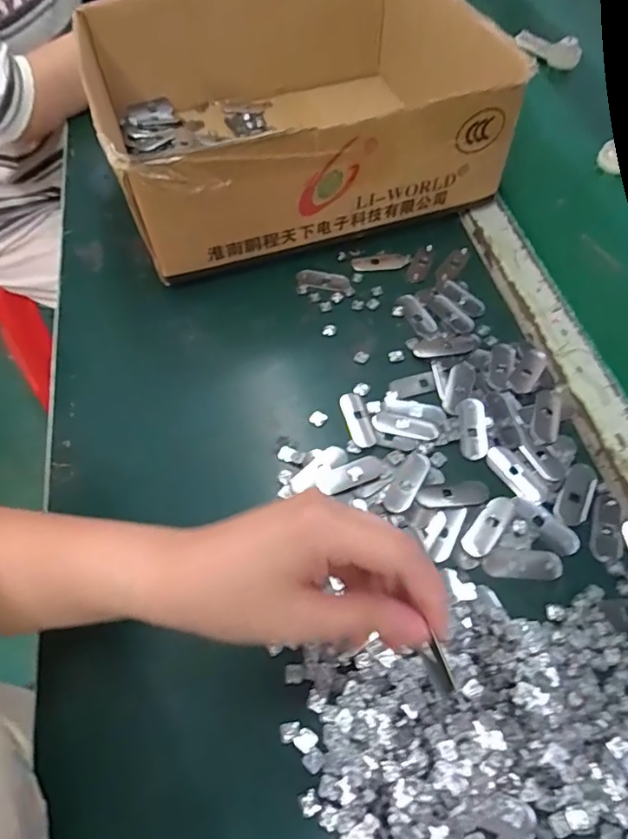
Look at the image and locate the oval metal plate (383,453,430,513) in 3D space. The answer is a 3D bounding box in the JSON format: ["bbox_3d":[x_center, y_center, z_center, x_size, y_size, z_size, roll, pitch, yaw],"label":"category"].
[{"bbox_3d":[0.068,0.045,0.381,0.020,0.004,0.050,28,64,17],"label":"oval metal plate"}]

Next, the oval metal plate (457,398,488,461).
[{"bbox_3d":[0.123,0.006,0.408,0.021,0.004,0.052,3,59,3],"label":"oval metal plate"}]

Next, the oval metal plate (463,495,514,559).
[{"bbox_3d":[0.120,0.072,0.363,0.018,0.004,0.051,36,66,21],"label":"oval metal plate"}]

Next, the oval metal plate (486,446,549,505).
[{"bbox_3d":[0.149,0.040,0.387,0.021,0.004,0.051,-35,64,-17],"label":"oval metal plate"}]

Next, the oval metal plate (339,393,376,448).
[{"bbox_3d":[0.034,-0.001,0.416,0.019,0.004,0.049,-14,60,-7],"label":"oval metal plate"}]

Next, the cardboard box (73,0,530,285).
[{"bbox_3d":[-0.022,-0.304,0.528,0.348,0.130,0.273,-18,60,-9],"label":"cardboard box"}]

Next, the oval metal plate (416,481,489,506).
[{"bbox_3d":[0.099,0.052,0.376,0.051,0.004,0.017,-4,59,-1],"label":"oval metal plate"}]

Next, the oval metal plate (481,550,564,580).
[{"bbox_3d":[0.138,0.094,0.349,0.051,0.004,0.018,3,59,3],"label":"oval metal plate"}]

